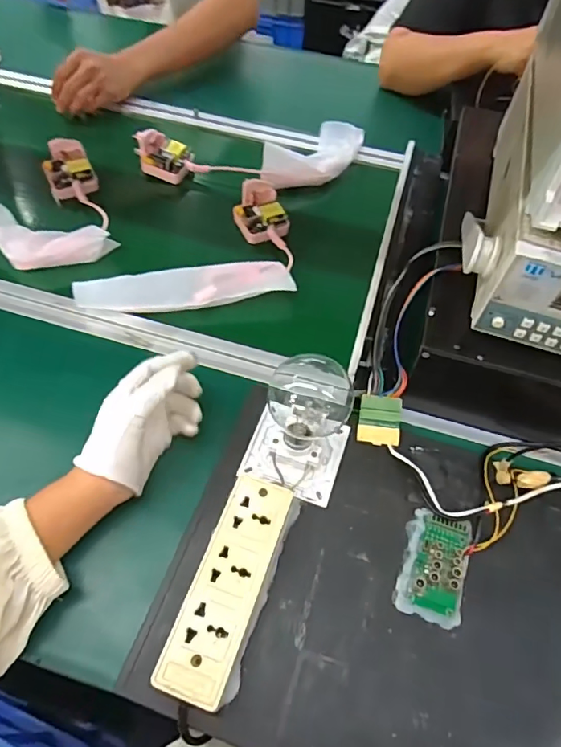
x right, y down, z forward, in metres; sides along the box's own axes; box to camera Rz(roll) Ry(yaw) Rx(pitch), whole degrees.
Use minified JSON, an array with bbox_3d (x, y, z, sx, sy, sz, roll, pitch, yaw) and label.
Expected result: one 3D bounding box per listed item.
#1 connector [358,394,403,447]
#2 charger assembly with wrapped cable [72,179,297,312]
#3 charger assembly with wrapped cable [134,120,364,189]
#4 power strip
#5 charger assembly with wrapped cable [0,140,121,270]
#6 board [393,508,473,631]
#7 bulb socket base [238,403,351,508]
[{"bbox_3d":[0.098,0.046,0.487,0.041,0.009,0.047,8,89,0],"label":"connector"},{"bbox_3d":[-0.113,-0.159,0.620,0.259,0.040,0.192,-7,56,-7],"label":"charger assembly with wrapped cable"},{"bbox_3d":[-0.026,-0.327,0.736,0.348,0.045,0.152,-17,58,-13],"label":"charger assembly with wrapped cable"},{"bbox_3d":[-0.038,0.167,0.397,0.057,0.030,0.167,18,57,10],"label":"power strip"},{"bbox_3d":[-0.331,-0.211,0.645,0.196,0.040,0.211,1,56,-1],"label":"charger assembly with wrapped cable"},{"bbox_3d":[0.132,0.161,0.417,0.053,0.018,0.087,17,57,10],"label":"board"},{"bbox_3d":[0.014,0.071,0.465,0.088,0.032,0.077,17,57,9],"label":"bulb socket base"}]

